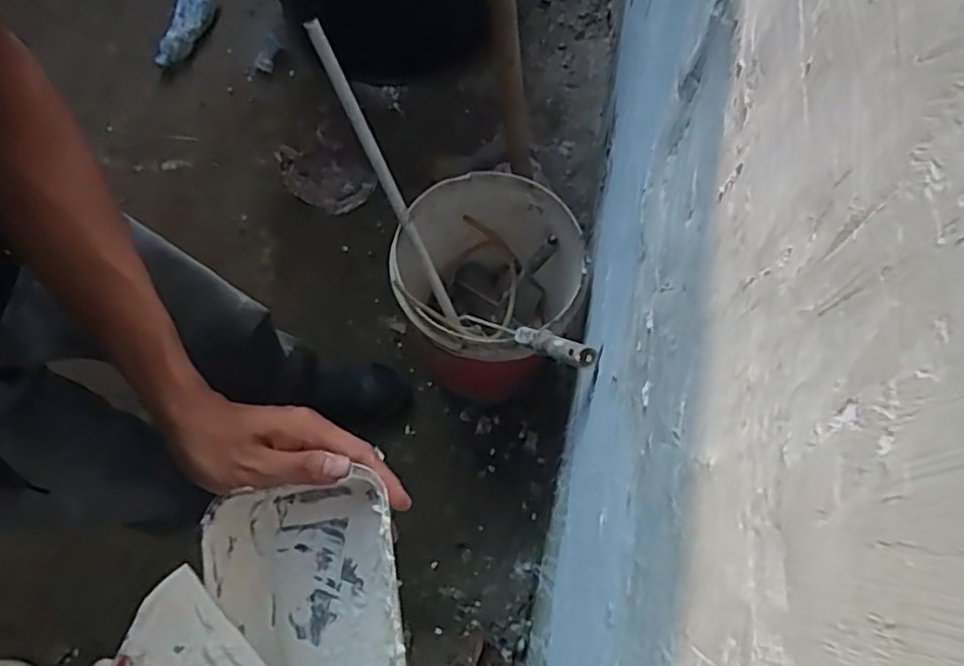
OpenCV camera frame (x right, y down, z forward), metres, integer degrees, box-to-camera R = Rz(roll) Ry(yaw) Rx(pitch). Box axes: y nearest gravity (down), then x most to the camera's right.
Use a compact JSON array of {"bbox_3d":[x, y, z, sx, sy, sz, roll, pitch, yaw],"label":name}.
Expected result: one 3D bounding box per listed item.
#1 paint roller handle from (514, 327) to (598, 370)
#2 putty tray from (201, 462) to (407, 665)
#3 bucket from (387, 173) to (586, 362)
[{"bbox_3d":[0.090,0.018,0.865,0.034,0.165,0.031,-44,114,-11],"label":"paint roller handle"},{"bbox_3d":[-0.105,0.180,0.402,0.118,0.058,0.165,-8,74,-2],"label":"putty tray"},{"bbox_3d":[-0.013,-0.092,1.193,0.289,0.366,0.309,0,74,0],"label":"bucket"}]

